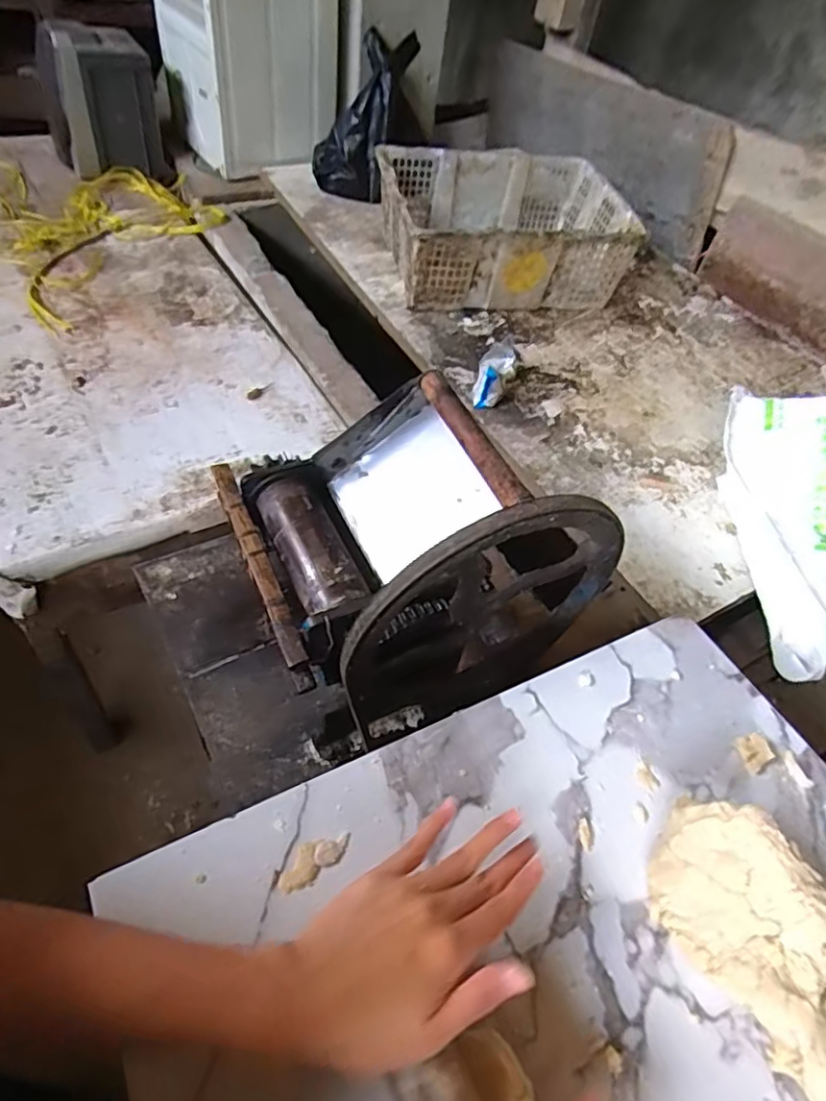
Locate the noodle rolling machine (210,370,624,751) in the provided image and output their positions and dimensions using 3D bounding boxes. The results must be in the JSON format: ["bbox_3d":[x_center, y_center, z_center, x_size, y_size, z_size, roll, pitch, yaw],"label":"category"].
[{"bbox_3d":[-0.002,-0.016,0.570,0.290,0.244,0.251,-17,57,-21],"label":"noodle rolling machine"}]

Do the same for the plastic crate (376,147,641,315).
[{"bbox_3d":[0.178,-0.655,1.290,0.478,0.175,0.342,-6,54,-14],"label":"plastic crate"}]

